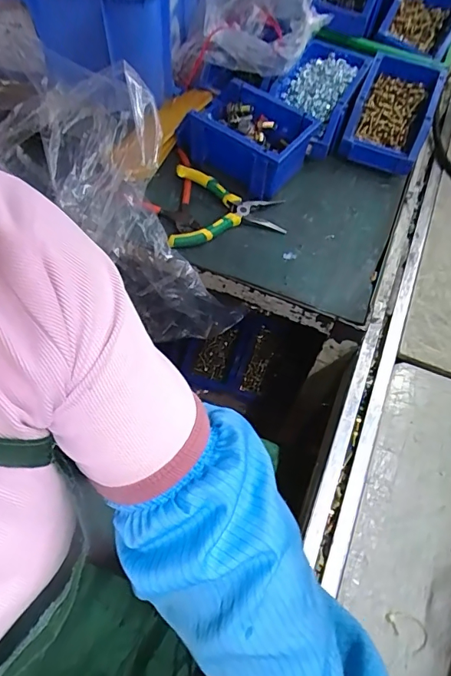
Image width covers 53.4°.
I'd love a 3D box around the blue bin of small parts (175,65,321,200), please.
[{"bbox_3d":[0.024,-0.267,0.593,0.164,0.068,0.115,30,64,13],"label":"blue bin of small parts"}]

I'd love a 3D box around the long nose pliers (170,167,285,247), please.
[{"bbox_3d":[0.004,-0.159,0.561,0.137,0.029,0.113,2,61,-1],"label":"long nose pliers"}]

